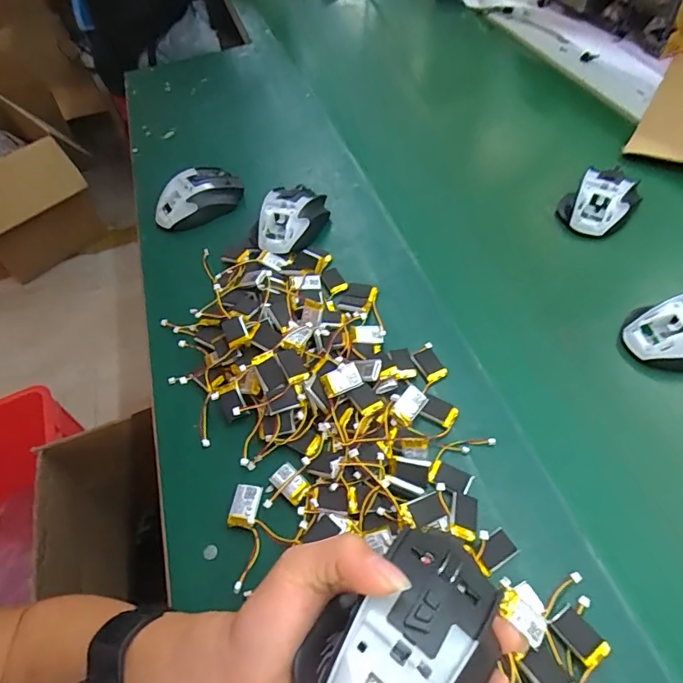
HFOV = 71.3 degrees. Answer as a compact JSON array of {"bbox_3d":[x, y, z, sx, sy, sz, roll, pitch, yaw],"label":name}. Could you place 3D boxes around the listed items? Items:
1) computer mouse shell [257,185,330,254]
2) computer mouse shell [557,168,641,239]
[{"bbox_3d":[-0.055,-0.144,0.557,0.067,0.039,0.104,9,55,13],"label":"computer mouse shell"},{"bbox_3d":[0.297,-0.164,0.549,0.078,0.038,0.087,26,60,23],"label":"computer mouse shell"}]

